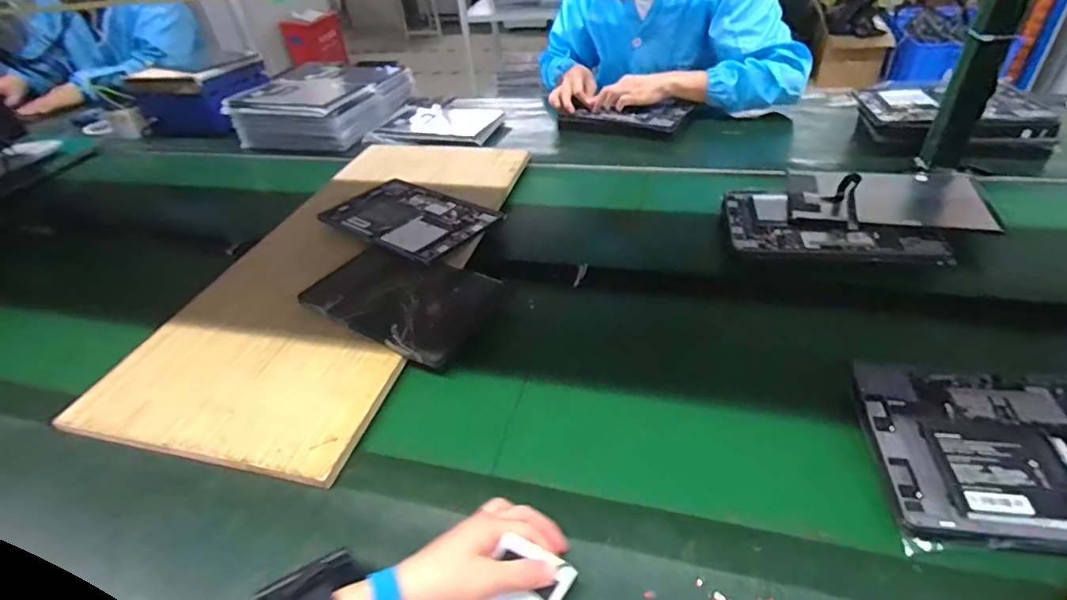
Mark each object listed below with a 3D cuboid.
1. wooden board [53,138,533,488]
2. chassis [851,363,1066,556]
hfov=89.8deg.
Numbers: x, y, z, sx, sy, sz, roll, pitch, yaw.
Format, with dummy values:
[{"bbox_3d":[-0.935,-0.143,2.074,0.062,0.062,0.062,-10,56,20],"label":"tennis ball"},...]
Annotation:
[{"bbox_3d":[-0.265,-0.072,0.795,0.347,0.026,0.707,6,42,15],"label":"wooden board"},{"bbox_3d":[0.421,0.132,0.447,0.257,0.020,0.171,4,41,12],"label":"chassis"}]

